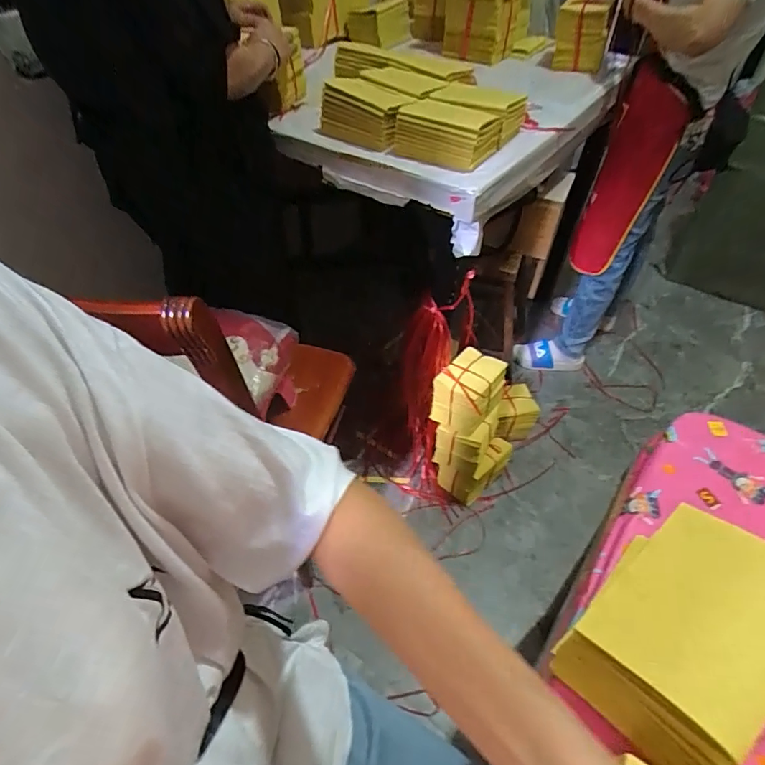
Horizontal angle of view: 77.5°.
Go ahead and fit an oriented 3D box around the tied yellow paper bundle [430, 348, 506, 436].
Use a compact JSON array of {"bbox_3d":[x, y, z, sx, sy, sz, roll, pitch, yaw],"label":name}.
[{"bbox_3d":[0.221,0.025,1.225,0.133,0.148,0.166,32,55,26],"label":"tied yellow paper bundle"}]

